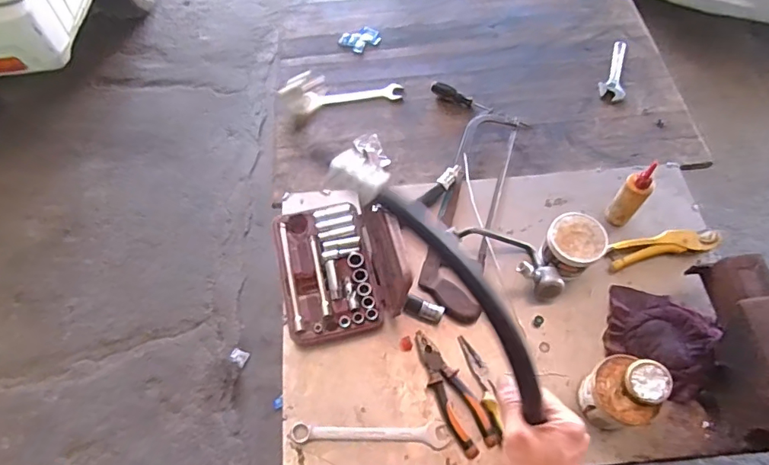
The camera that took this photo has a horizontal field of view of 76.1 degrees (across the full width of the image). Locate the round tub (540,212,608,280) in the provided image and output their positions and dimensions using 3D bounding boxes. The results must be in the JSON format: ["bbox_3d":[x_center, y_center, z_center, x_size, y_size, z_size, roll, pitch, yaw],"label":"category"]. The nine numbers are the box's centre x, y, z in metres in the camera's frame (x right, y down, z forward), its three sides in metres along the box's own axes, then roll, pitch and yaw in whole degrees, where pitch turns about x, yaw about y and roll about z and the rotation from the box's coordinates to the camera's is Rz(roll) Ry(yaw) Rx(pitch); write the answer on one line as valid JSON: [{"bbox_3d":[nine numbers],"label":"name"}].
[{"bbox_3d":[0.312,0.027,0.821,0.086,0.098,0.084,-1,60,2],"label":"round tub"}]

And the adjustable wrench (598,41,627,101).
[{"bbox_3d":[0.520,-0.369,1.108,0.052,0.013,0.188,17,62,10],"label":"adjustable wrench"}]

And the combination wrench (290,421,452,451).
[{"bbox_3d":[-0.022,0.294,0.721,0.227,0.018,0.035,1,61,1],"label":"combination wrench"}]

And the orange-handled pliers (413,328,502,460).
[{"bbox_3d":[0.099,0.238,0.742,0.056,0.021,0.187,-26,64,-14],"label":"orange-handled pliers"}]

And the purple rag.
[{"bbox_3d":[0.432,0.167,0.780,0.157,0.030,0.142,26,64,14],"label":"purple rag"}]

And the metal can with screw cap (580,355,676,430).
[{"bbox_3d":[0.334,0.228,0.696,0.079,0.119,0.083,26,64,16],"label":"metal can with screw cap"}]

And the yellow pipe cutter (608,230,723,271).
[{"bbox_3d":[0.488,0.025,0.861,0.199,0.038,0.047,-10,61,-5],"label":"yellow pipe cutter"}]

